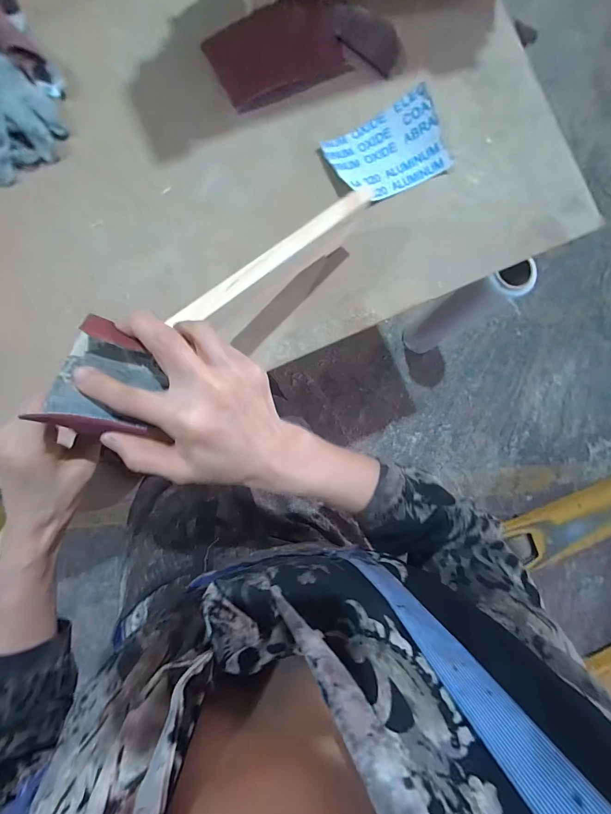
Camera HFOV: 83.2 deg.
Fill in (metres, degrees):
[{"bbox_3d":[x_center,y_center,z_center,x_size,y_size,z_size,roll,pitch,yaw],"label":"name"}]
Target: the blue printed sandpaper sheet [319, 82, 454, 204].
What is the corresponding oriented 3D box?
[{"bbox_3d":[0.101,-0.314,0.417,0.140,0.035,0.095,-28,90,-6],"label":"blue printed sandpaper sheet"}]

